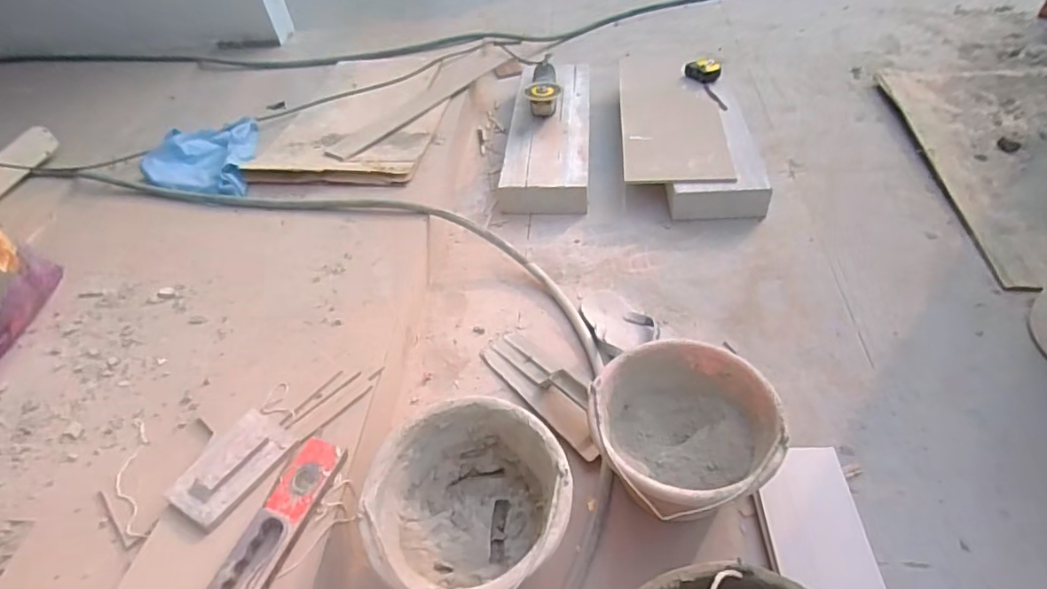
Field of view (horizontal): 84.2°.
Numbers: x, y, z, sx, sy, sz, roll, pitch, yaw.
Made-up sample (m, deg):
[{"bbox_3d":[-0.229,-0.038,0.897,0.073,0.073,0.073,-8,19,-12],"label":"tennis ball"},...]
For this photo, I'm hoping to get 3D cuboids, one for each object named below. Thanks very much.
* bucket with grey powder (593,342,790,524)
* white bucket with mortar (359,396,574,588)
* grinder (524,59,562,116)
[{"bbox_3d":[0.215,0.200,0.800,0.233,0.153,0.238,-4,46,5],"label":"bucket with grey powder"},{"bbox_3d":[-0.065,0.283,0.753,0.238,0.163,0.239,-4,46,5],"label":"white bucket with mortar"},{"bbox_3d":[0.054,-0.532,1.460,0.088,0.082,0.219,0,48,6],"label":"grinder"}]

